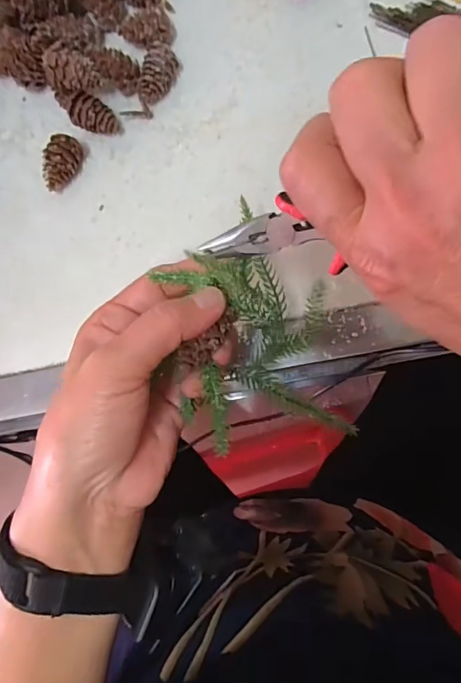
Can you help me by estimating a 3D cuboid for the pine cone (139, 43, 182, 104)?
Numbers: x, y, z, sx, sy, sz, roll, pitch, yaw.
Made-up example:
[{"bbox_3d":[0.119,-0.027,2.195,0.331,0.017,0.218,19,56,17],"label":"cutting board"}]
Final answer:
[{"bbox_3d":[-0.048,-0.178,0.311,0.017,0.023,0.037,24,89,8],"label":"pine cone"}]

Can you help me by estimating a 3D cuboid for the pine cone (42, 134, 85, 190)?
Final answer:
[{"bbox_3d":[-0.112,-0.119,0.310,0.019,0.022,0.035,13,87,7],"label":"pine cone"}]

